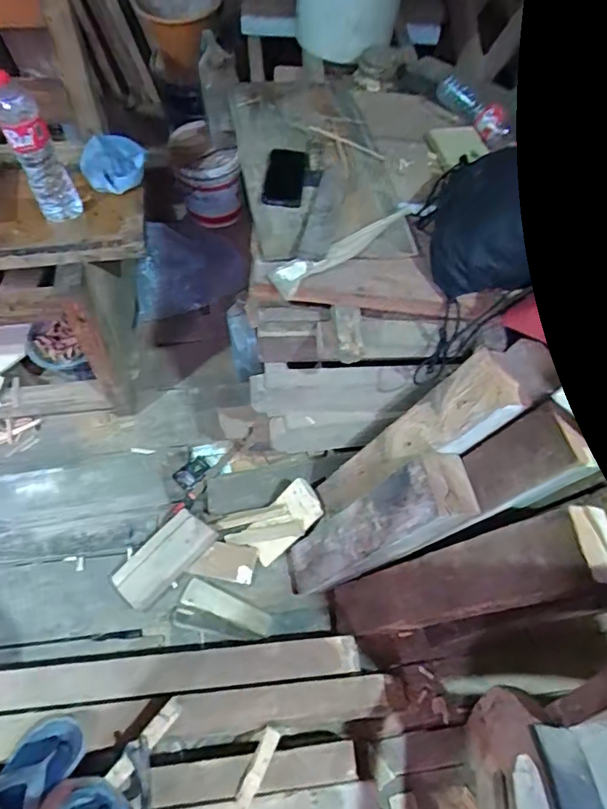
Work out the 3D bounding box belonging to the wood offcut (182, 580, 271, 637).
[{"bbox_3d":[-0.183,0.487,1.249,0.219,0.016,0.058,21,59,10],"label":"wood offcut"}]

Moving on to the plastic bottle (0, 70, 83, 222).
[{"bbox_3d":[-0.567,-0.532,1.124,0.098,0.289,0.074,-26,63,-19],"label":"plastic bottle"}]

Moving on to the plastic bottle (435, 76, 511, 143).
[{"bbox_3d":[0.366,-0.640,1.129,0.066,0.051,0.197,-18,60,-14],"label":"plastic bottle"}]

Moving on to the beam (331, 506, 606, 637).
[{"bbox_3d":[0.271,0.343,0.978,0.090,0.630,0.119,20,52,-28],"label":"beam"}]

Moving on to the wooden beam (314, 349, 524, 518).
[{"bbox_3d":[0.200,0.095,1.071,0.063,0.564,0.131,16,54,-24],"label":"wooden beam"}]

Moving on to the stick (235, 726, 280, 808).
[{"bbox_3d":[-0.086,0.683,0.987,0.033,0.015,0.134,23,59,11],"label":"stick"}]

